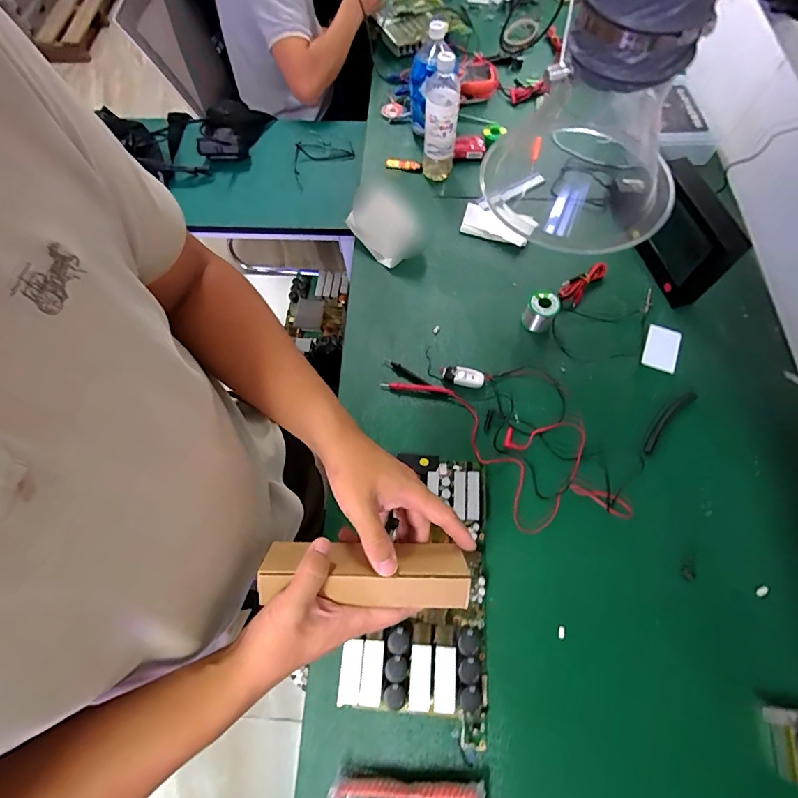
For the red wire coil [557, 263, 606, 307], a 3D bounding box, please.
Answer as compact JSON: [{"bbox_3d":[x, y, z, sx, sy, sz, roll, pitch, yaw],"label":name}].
[{"bbox_3d":[0.345,-0.220,0.784,0.043,0.017,0.108,41,74,17],"label":"red wire coil"}]

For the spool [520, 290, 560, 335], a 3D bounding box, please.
[{"bbox_3d":[0.256,-0.158,0.750,0.053,0.057,0.059,33,72,15],"label":"spool"}]

